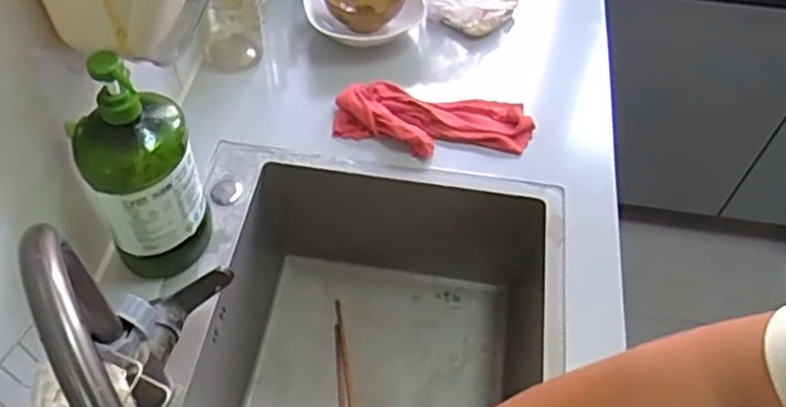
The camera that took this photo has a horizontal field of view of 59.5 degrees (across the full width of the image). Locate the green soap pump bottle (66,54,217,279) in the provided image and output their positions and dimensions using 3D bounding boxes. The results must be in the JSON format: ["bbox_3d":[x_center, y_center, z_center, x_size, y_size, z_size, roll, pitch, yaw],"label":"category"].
[{"bbox_3d":[-0.248,-0.030,0.688,0.103,0.276,0.079,-20,57,-17],"label":"green soap pump bottle"}]

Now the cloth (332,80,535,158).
[{"bbox_3d":[0.053,-0.105,0.915,0.256,0.038,0.101,8,53,3],"label":"cloth"}]

